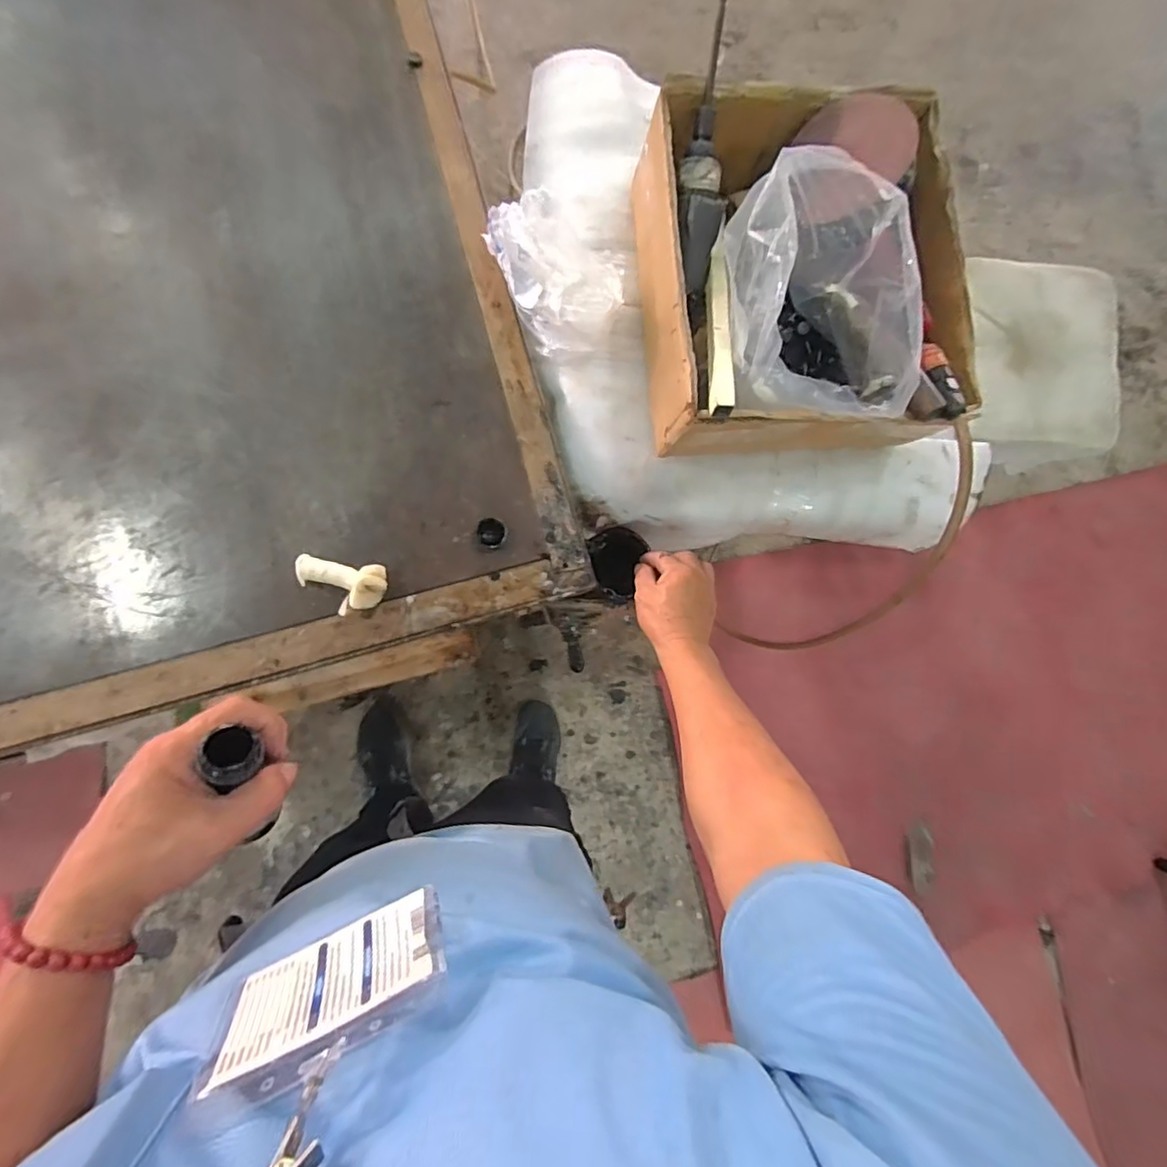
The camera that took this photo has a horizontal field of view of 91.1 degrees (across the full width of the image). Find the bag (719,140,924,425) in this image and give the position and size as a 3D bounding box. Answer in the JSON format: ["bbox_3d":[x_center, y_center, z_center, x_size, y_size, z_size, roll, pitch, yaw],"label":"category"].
[{"bbox_3d":[0.205,-0.242,0.520,0.148,0.158,0.202,0,87,-7],"label":"bag"}]

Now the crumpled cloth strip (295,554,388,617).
[{"bbox_3d":[-0.230,0.002,0.543,0.083,0.033,0.047,9,86,-6],"label":"crumpled cloth strip"}]

